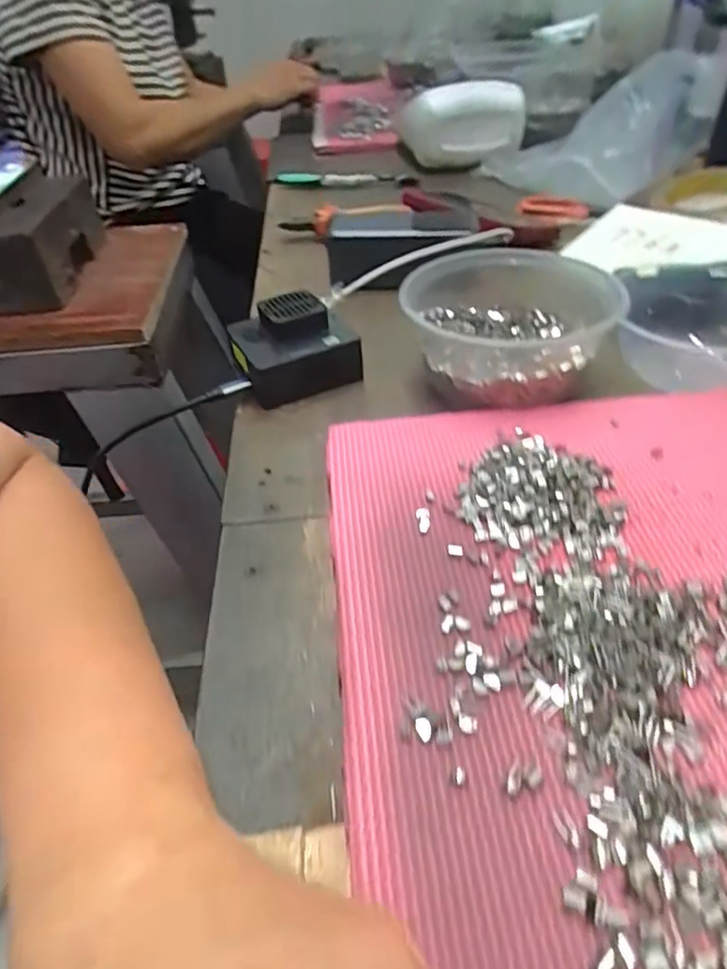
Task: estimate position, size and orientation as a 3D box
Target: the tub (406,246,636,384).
[{"bbox_3d":[0.095,-0.109,0.399,0.136,0.051,0.137,2,42,9],"label":"tub"}]

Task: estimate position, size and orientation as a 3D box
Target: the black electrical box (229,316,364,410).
[{"bbox_3d":[-0.048,-0.093,0.426,0.079,0.037,0.069,-21,44,-17],"label":"black electrical box"}]

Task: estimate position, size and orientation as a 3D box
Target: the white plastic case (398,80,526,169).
[{"bbox_3d":[0.131,-0.474,0.796,0.169,0.094,0.053,-8,42,-3],"label":"white plastic case"}]

